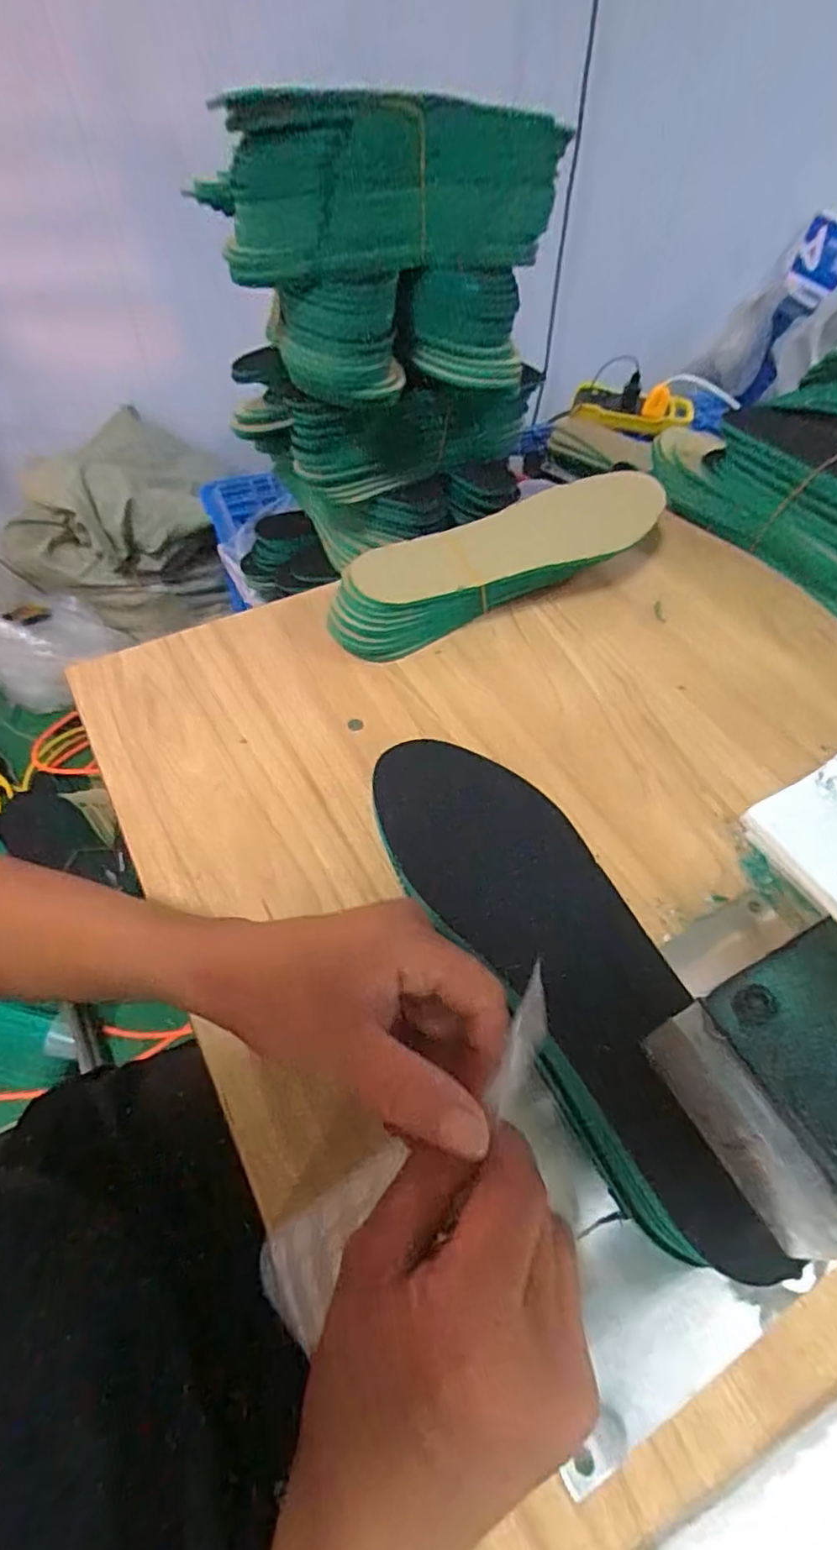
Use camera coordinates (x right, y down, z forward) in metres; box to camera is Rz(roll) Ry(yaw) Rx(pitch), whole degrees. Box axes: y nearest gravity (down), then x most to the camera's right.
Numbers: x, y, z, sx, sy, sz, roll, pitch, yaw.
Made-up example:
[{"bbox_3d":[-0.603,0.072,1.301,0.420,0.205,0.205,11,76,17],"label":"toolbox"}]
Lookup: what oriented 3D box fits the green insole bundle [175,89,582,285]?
[{"bbox_3d":[-0.026,-0.527,0.561,0.288,0.103,0.163,-25,59,-22],"label":"green insole bundle"}]

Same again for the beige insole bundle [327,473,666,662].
[{"bbox_3d":[0.065,-0.168,0.505,0.290,0.077,0.084,-22,58,-16],"label":"beige insole bundle"}]

